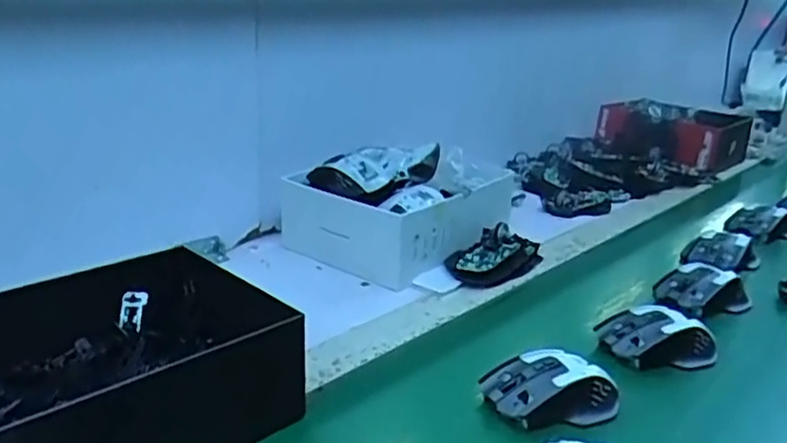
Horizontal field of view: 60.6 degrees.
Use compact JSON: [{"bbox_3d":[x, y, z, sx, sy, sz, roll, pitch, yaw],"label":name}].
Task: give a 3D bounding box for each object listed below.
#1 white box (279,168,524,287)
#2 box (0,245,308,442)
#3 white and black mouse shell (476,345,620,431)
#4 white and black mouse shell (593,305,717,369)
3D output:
[{"bbox_3d":[-0.004,-0.008,0.829,0.195,0.091,0.200,24,29,37],"label":"white box"},{"bbox_3d":[-0.209,0.108,0.485,0.226,0.090,0.195,-15,26,-43],"label":"box"},{"bbox_3d":[0.126,0.134,0.537,0.109,0.046,0.062,-1,19,-12],"label":"white and black mouse shell"},{"bbox_3d":[0.242,0.106,0.620,0.109,0.039,0.060,1,23,-10],"label":"white and black mouse shell"}]

